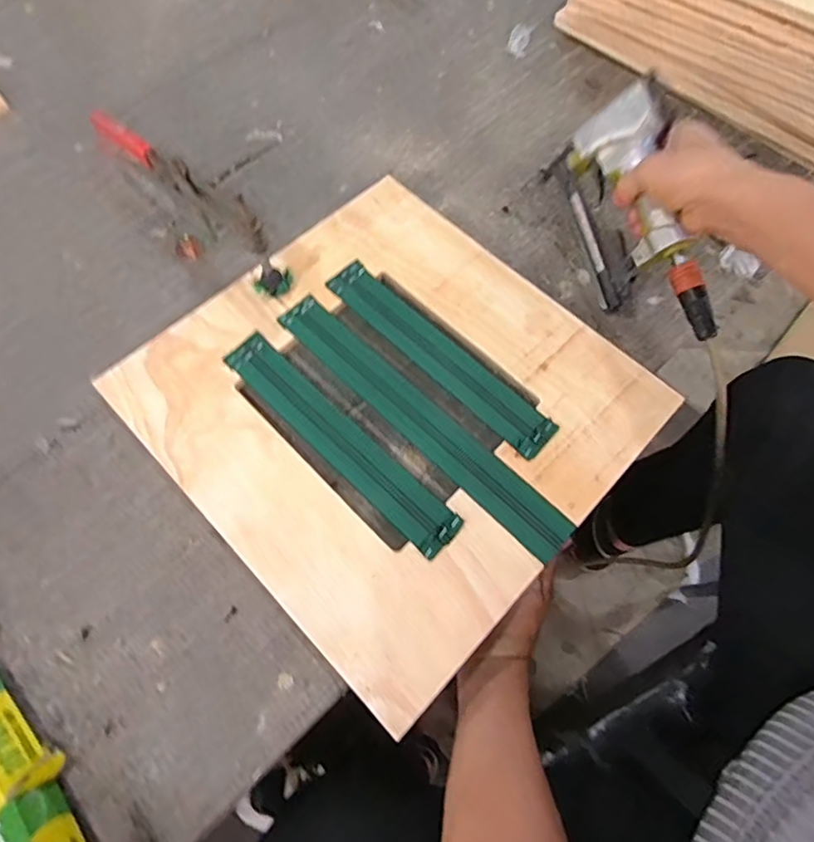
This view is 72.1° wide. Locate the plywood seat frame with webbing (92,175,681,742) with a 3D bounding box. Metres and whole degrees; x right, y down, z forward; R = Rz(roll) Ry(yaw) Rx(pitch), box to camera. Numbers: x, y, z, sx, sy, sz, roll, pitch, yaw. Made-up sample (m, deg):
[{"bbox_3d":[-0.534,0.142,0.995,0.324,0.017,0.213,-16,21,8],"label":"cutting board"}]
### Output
[{"bbox_3d":[-0.019,-0.023,0.549,0.393,0.019,0.421,-42,73,-17],"label":"plywood seat frame with webbing"}]

